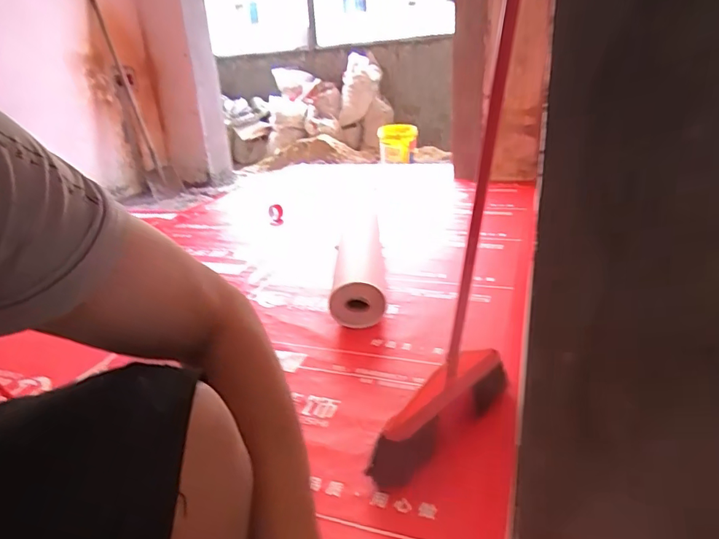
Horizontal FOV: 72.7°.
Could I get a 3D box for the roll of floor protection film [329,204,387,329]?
[{"bbox_3d":[0.004,-0.003,1.667,0.178,0.138,0.590,-3,22,2],"label":"roll of floor protection film"}]

